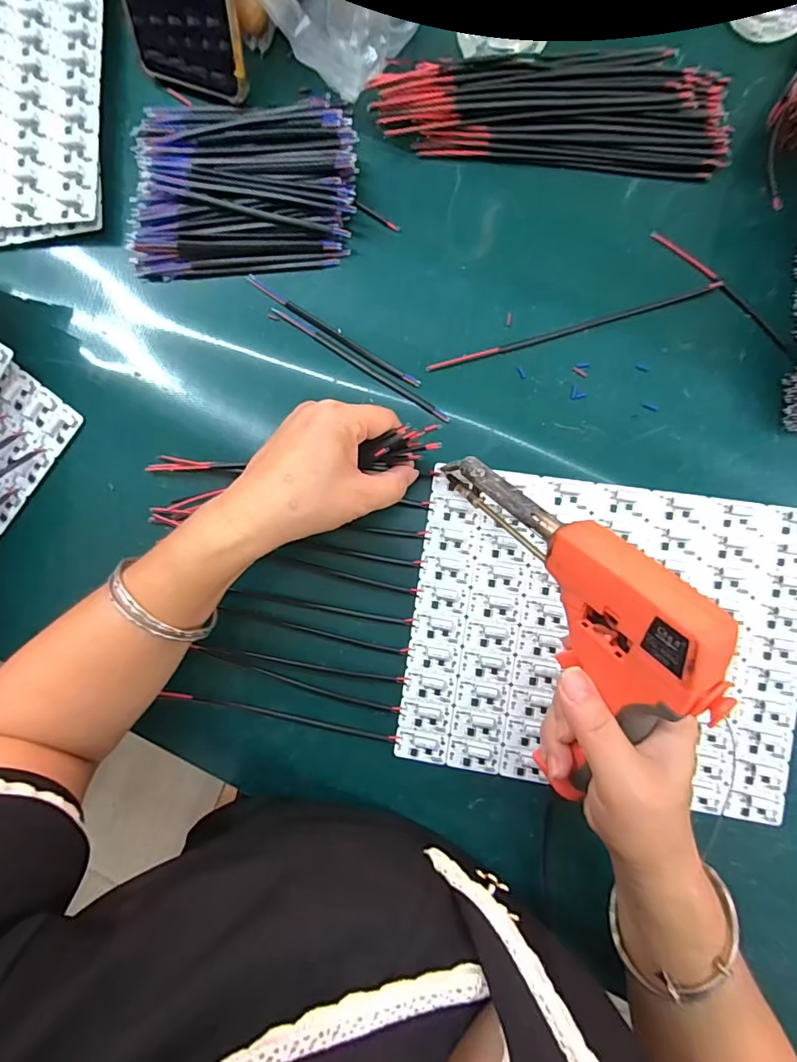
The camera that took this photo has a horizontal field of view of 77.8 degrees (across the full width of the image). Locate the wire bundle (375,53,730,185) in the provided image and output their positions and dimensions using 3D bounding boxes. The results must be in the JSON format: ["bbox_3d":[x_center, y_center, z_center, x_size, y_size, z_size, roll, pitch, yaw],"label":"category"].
[{"bbox_3d":[0.098,-0.278,0.320,0.222,0.028,0.061,9,90,4],"label":"wire bundle"}]

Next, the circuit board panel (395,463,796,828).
[{"bbox_3d":[0.132,0.070,0.319,0.243,0.008,0.196,8,90,4],"label":"circuit board panel"}]

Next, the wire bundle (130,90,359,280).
[{"bbox_3d":[-0.106,-0.242,0.335,0.154,0.015,0.119,-2,90,4],"label":"wire bundle"}]

